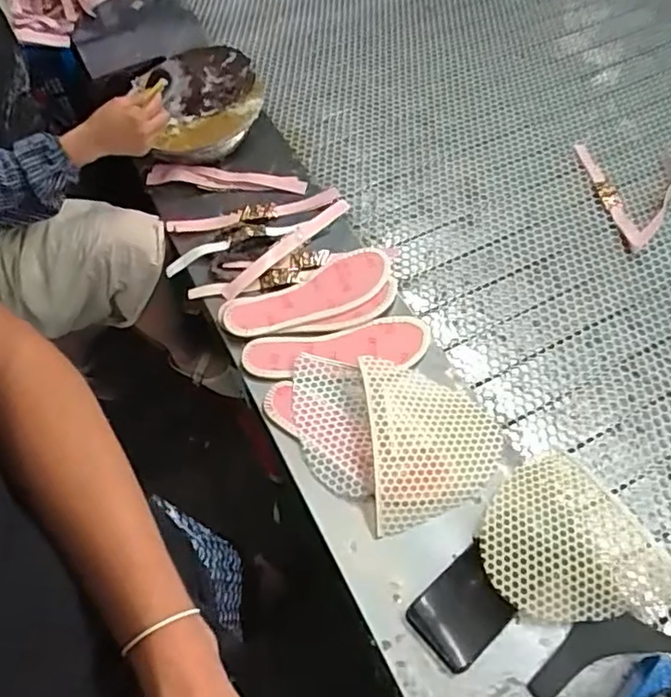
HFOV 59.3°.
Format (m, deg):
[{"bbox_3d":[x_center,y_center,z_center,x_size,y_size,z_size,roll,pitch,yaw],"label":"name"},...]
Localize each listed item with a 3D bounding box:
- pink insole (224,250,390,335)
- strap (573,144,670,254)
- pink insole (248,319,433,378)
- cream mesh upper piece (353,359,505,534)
[{"bbox_3d":[-0.038,-0.075,0.817,0.239,0.022,0.074,-18,58,-11],"label":"pink insole"},{"bbox_3d":[0.495,-0.250,0.952,0.149,0.008,0.245,-2,57,-1],"label":"strap"},{"bbox_3d":[0.006,0.004,0.773,0.244,0.018,0.082,-8,51,-5],"label":"pink insole"},{"bbox_3d":[0.118,0.104,0.697,0.162,0.050,0.198,-4,57,-3],"label":"cream mesh upper piece"}]

